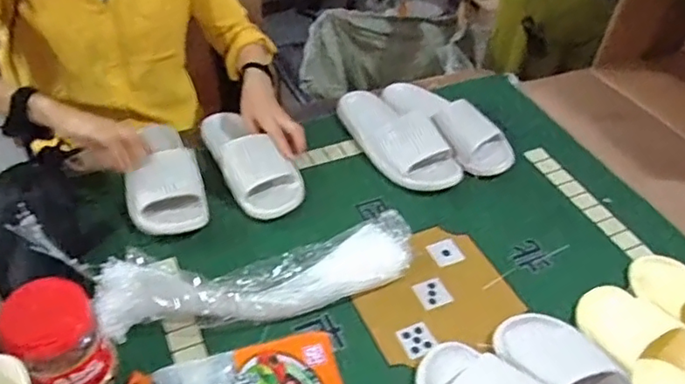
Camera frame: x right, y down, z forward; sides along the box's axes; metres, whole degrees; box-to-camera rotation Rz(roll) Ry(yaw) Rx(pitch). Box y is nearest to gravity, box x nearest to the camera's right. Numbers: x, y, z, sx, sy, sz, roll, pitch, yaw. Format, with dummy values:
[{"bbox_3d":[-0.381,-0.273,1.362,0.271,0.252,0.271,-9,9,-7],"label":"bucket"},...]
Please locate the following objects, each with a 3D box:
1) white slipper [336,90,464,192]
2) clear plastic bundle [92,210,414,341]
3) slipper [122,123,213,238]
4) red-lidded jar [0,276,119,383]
[{"bbox_3d":[0.090,-0.101,1.026,0.109,0.064,0.284,-18,48,-24],"label":"white slipper"},{"bbox_3d":[-0.106,0.111,0.781,0.417,0.050,0.116,-9,45,-16],"label":"clear plastic bundle"},{"bbox_3d":[-0.288,-0.032,0.924,0.113,0.065,0.222,-12,46,-18],"label":"slipper"},{"bbox_3d":[-0.309,0.169,0.643,0.090,0.121,0.093,3,43,-3],"label":"red-lidded jar"}]

